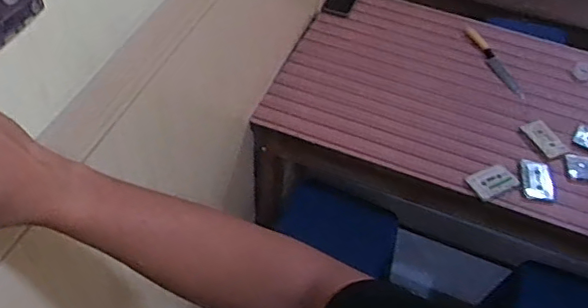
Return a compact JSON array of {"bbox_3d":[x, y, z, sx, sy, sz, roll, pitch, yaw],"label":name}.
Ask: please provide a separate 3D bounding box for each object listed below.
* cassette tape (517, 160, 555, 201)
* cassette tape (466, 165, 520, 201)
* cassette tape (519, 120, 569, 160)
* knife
[{"bbox_3d":[0.518,0.056,1.222,0.076,0.015,0.099,8,50,3],"label":"cassette tape"},{"bbox_3d":[0.417,0.058,1.202,0.104,0.008,0.065,-20,54,-20],"label":"cassette tape"},{"bbox_3d":[0.567,-0.033,1.302,0.067,0.013,0.098,-18,53,-19],"label":"cassette tape"},{"bbox_3d":[0.505,-0.232,1.442,0.040,0.016,0.241,-10,51,-12],"label":"knife"}]

